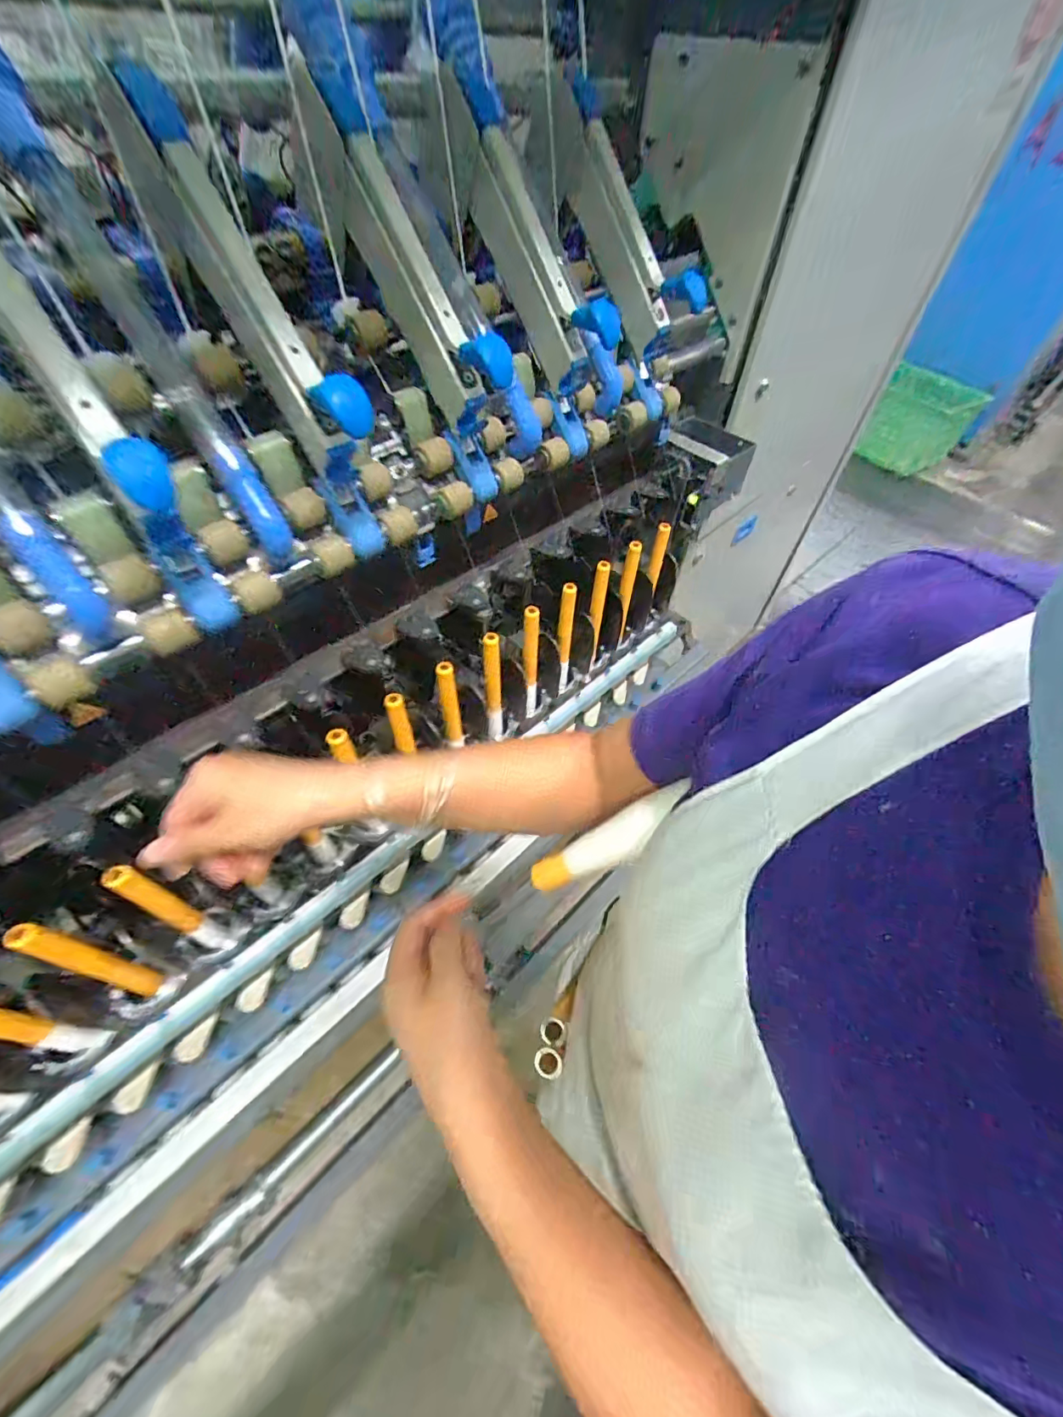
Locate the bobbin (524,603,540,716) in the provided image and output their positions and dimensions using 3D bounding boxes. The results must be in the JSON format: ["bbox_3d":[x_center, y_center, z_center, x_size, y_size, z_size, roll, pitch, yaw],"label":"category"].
[{"bbox_3d":[0.000,-0.061,0.731,0.018,0.195,0.023,-9,53,-10],"label":"bobbin"}]

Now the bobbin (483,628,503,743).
[{"bbox_3d":[-0.051,-0.027,0.700,0.022,0.189,0.021,-4,52,-6],"label":"bobbin"}]

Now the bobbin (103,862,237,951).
[{"bbox_3d":[-0.346,0.201,0.514,0.031,0.194,0.021,16,53,9],"label":"bobbin"}]

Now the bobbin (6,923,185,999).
[{"bbox_3d":[-0.392,0.236,0.481,0.030,0.211,0.023,11,52,5],"label":"bobbin"}]

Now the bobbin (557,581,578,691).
[{"bbox_3d":[0.048,-0.096,0.769,0.021,0.207,0.022,11,52,5],"label":"bobbin"}]

